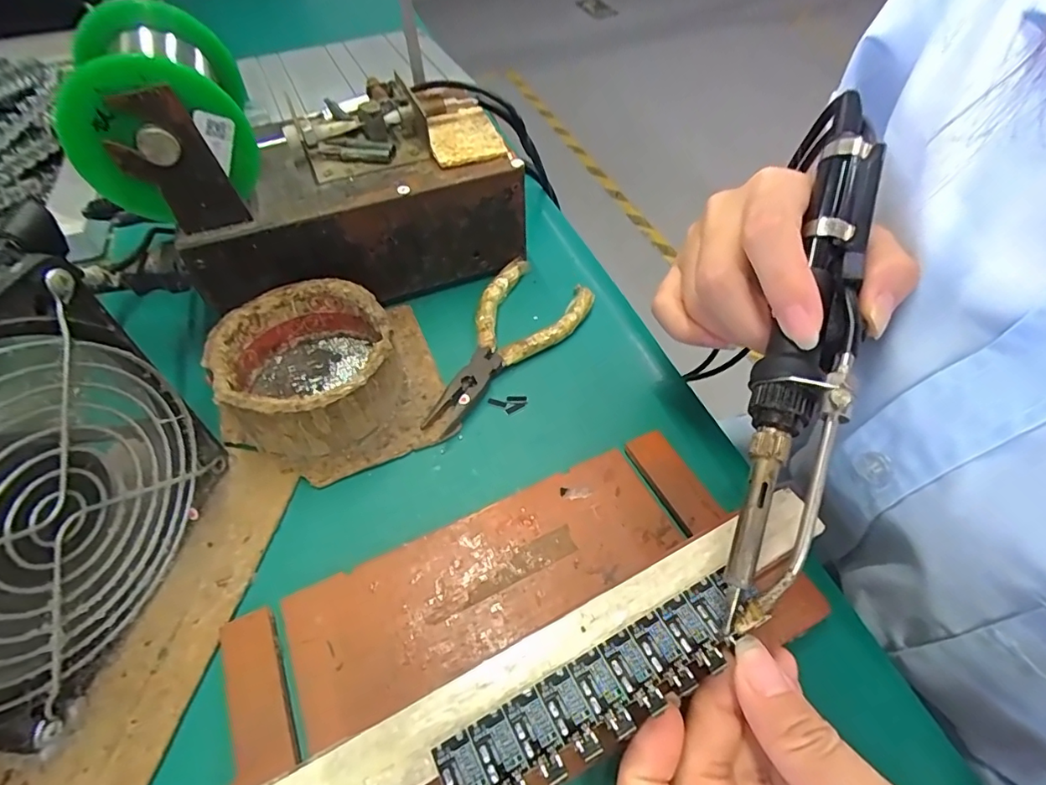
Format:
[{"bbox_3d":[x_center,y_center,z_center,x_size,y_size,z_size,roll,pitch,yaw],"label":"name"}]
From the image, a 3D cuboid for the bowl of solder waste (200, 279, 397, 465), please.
[{"bbox_3d":[-0.104,-0.012,0.259,0.079,0.042,0.081,-1,51,1],"label":"bowl of solder waste"}]

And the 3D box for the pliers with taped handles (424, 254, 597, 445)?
[{"bbox_3d":[-0.018,-0.031,0.293,0.061,0.008,0.126,33,60,25],"label":"pliers with taped handles"}]

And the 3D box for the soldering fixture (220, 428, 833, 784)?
[{"bbox_3d":[-0.003,0.077,0.185,0.212,0.038,0.097,-23,55,-14],"label":"soldering fixture"}]

